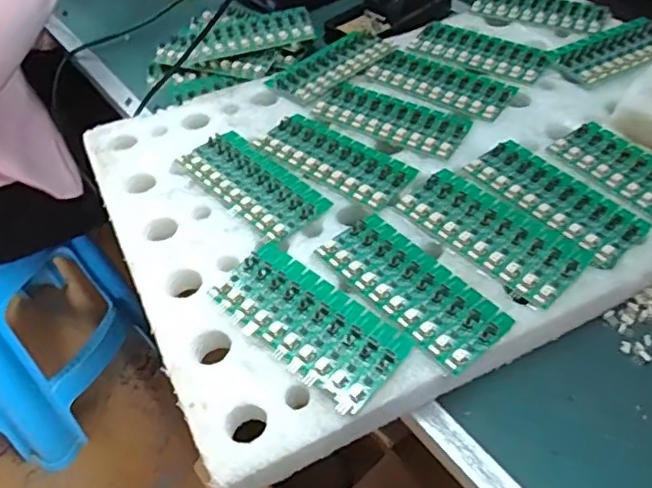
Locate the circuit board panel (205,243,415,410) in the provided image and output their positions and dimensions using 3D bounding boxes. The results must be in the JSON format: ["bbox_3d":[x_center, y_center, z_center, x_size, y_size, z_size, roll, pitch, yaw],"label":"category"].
[{"bbox_3d":[-0.013,0.051,0.403,0.135,0.011,0.065,34,59,28],"label":"circuit board panel"}]

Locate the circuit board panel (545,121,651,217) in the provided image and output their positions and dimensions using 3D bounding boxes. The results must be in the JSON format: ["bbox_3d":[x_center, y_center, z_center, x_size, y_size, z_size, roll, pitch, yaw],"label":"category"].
[{"bbox_3d":[0.252,-0.055,0.482,0.058,0.005,0.137,-32,54,-22],"label":"circuit board panel"}]

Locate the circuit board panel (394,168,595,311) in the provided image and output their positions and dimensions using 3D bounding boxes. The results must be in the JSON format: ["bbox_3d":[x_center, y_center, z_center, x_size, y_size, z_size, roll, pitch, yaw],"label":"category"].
[{"bbox_3d":[0.122,-0.009,0.450,0.061,0.009,0.138,-38,57,-26],"label":"circuit board panel"}]

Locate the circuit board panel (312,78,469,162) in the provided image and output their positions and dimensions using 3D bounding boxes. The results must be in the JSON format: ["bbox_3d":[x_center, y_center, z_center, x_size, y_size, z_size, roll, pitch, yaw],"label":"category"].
[{"bbox_3d":[0.060,-0.117,0.549,0.140,0.005,0.063,24,54,22],"label":"circuit board panel"}]

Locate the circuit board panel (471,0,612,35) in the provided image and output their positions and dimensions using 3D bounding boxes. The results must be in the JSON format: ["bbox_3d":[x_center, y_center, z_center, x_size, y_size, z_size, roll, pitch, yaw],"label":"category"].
[{"bbox_3d":[0.233,-0.255,0.652,0.137,0.011,0.051,22,53,21],"label":"circuit board panel"}]

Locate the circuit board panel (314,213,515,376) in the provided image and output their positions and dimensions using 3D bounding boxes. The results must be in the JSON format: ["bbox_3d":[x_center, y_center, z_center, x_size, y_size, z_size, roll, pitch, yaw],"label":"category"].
[{"bbox_3d":[0.059,0.029,0.421,0.061,0.010,0.137,-34,55,-24],"label":"circuit board panel"}]

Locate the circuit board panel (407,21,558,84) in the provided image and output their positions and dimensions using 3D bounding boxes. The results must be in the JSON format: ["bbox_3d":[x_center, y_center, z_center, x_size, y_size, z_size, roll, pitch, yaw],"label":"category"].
[{"bbox_3d":[0.158,-0.199,0.612,0.137,0.006,0.061,26,55,23],"label":"circuit board panel"}]

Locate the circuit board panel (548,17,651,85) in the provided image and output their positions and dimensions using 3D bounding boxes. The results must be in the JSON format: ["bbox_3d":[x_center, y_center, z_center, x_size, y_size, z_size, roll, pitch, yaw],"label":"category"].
[{"bbox_3d":[0.292,-0.194,0.593,0.135,0.007,0.058,-23,52,-16],"label":"circuit board panel"}]

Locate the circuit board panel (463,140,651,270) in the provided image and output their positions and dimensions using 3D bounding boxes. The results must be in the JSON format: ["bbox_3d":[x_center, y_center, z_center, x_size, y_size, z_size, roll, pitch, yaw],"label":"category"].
[{"bbox_3d":[0.180,-0.037,0.472,0.061,0.006,0.138,-32,54,-22],"label":"circuit board panel"}]

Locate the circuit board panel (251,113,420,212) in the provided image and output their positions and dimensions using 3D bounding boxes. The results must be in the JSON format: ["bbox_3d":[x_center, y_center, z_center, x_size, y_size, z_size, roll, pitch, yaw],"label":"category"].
[{"bbox_3d":[0.006,-0.076,0.513,0.139,0.004,0.064,30,57,26],"label":"circuit board panel"}]

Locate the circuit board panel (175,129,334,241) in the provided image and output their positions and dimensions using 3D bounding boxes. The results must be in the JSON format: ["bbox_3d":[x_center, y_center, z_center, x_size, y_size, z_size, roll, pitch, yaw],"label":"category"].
[{"bbox_3d":[-0.062,-0.053,0.497,0.060,0.006,0.135,-36,56,-25],"label":"circuit board panel"}]

